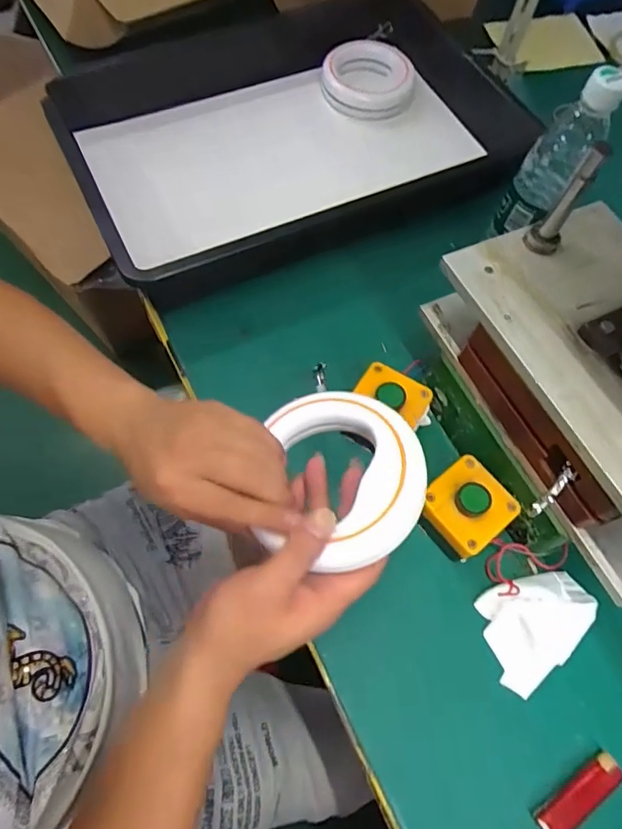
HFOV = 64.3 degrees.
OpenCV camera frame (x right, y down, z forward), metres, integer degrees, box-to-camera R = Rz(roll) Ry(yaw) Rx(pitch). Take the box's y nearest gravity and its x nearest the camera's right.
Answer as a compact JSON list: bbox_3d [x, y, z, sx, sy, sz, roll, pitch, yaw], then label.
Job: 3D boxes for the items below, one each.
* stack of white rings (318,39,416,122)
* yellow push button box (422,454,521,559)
[{"bbox_3d":[0.082,-0.488,0.721,0.132,0.051,0.135,4,67,-2],"label":"stack of white rings"},{"bbox_3d":[0.138,0.082,0.445,0.071,0.054,0.071,-37,74,-17],"label":"yellow push button box"}]

